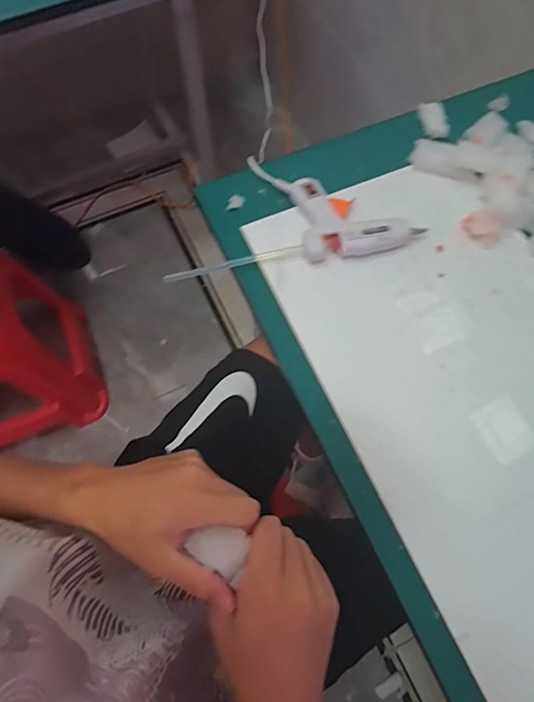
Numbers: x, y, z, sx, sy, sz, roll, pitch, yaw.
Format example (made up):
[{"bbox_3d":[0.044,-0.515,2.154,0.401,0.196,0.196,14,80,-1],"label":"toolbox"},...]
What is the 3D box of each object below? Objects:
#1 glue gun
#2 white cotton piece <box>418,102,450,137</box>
[{"bbox_3d":[0.100,-0.159,0.500,0.130,0.027,0.106,-8,68,-2],"label":"glue gun"},{"bbox_3d":[0.223,-0.310,0.573,0.036,0.004,0.058,-4,68,-3],"label":"white cotton piece"}]

